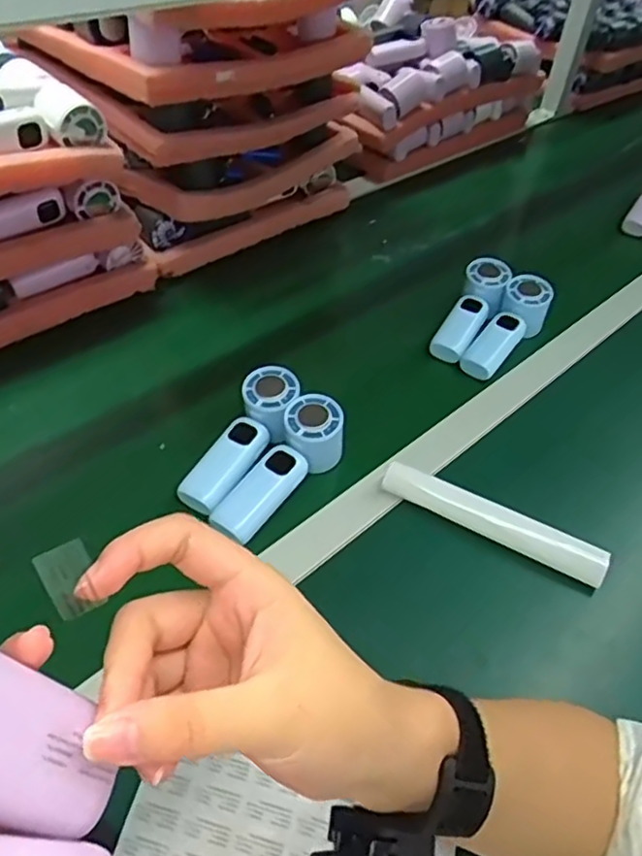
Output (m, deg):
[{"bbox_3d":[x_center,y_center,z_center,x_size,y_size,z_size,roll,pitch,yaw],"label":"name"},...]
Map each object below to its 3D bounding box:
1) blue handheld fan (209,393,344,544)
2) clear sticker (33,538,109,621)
[{"bbox_3d":[-0.035,0.039,0.587,0.050,0.047,0.152,29,63,24],"label":"blue handheld fan"},{"bbox_3d":[-0.081,0.051,0.214,0.016,0.025,0.004,-22,21,-15],"label":"clear sticker"}]

